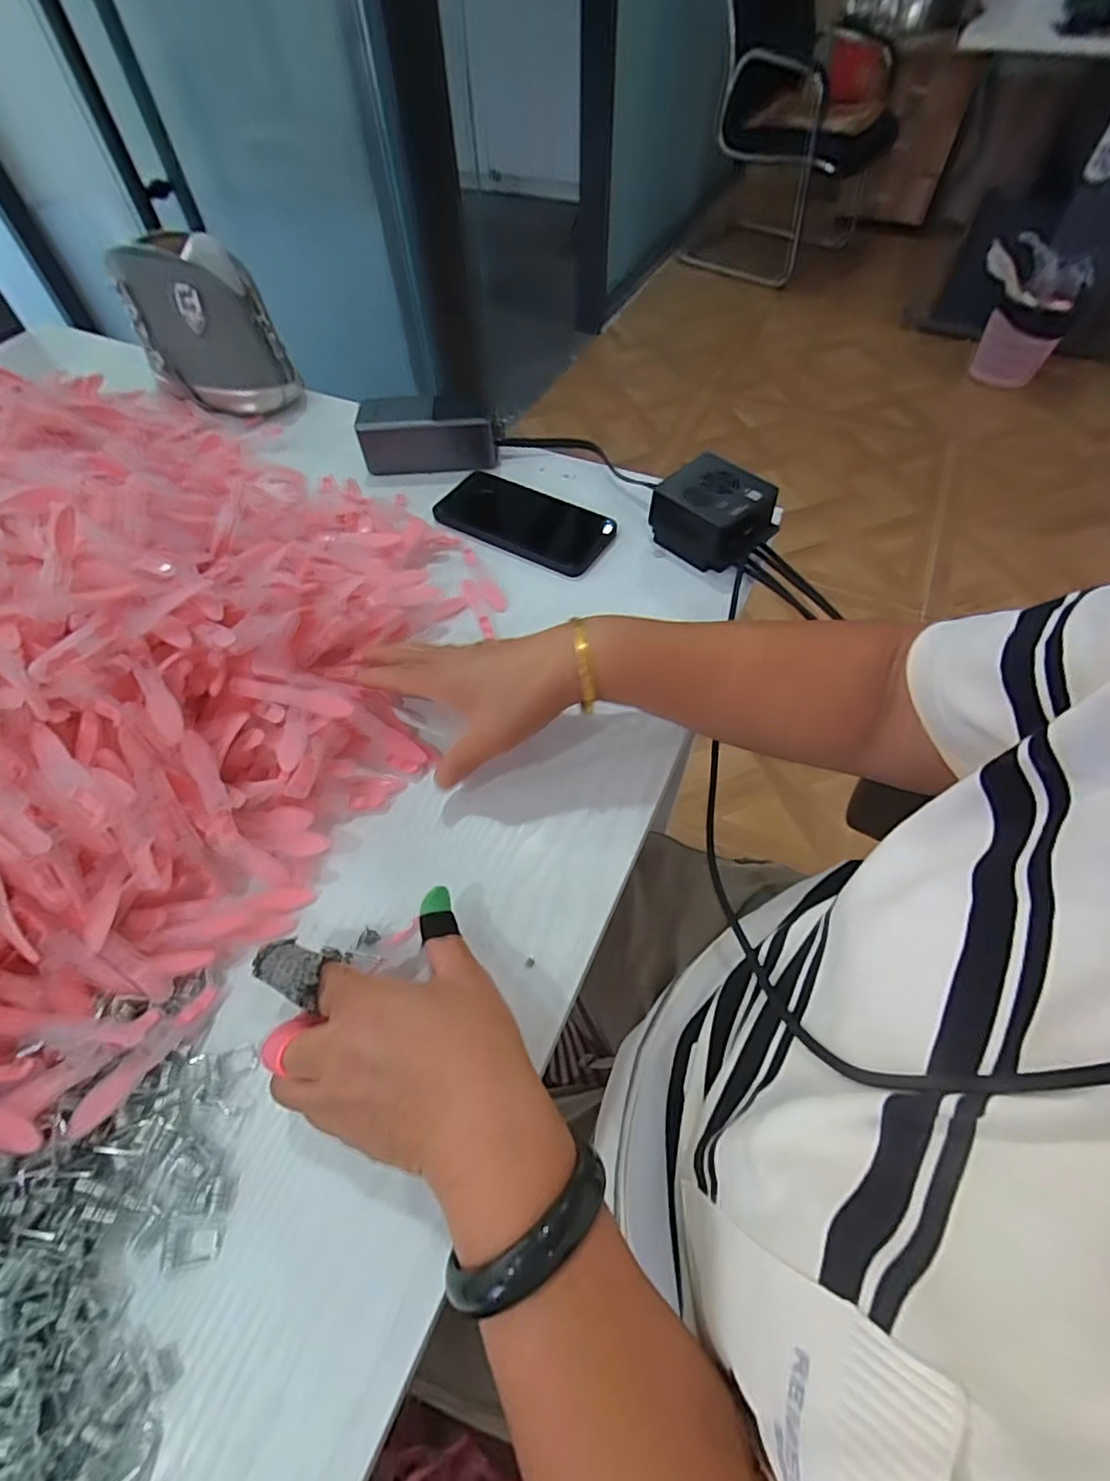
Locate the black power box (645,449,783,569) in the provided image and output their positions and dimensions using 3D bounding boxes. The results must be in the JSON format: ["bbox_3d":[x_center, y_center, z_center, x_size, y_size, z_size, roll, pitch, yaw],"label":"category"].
[{"bbox_3d":[0.132,-0.187,0.489,0.073,0.050,0.086,-36,63,-20],"label":"black power box"}]

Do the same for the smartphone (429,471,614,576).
[{"bbox_3d":[-0.029,-0.196,0.523,0.158,0.009,0.078,27,61,18],"label":"smartphone"}]

